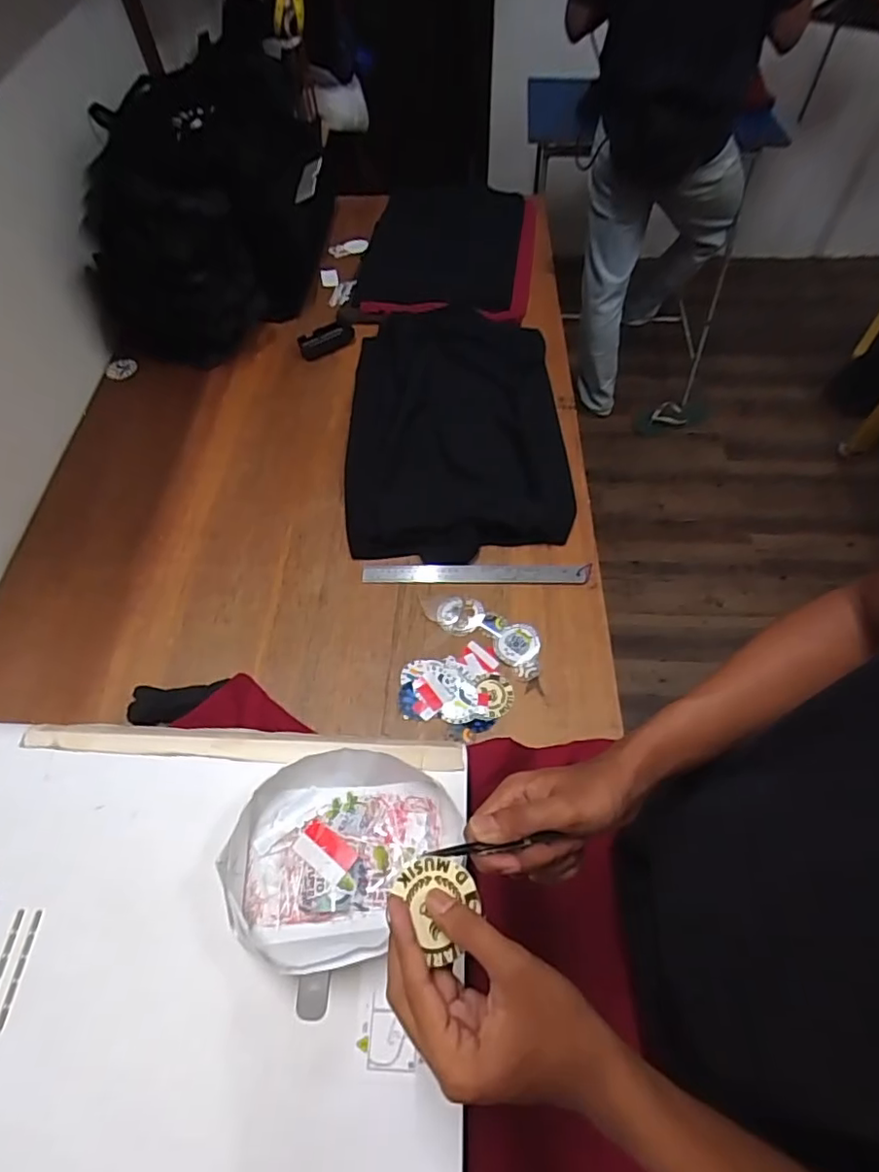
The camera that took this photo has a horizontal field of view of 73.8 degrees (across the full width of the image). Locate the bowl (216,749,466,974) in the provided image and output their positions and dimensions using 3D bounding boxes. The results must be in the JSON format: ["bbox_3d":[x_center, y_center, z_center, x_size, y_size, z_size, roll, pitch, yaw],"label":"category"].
[{"bbox_3d":[-0.079,0.221,0.496,0.192,0.045,0.164,-12,58,-8],"label":"bowl"}]

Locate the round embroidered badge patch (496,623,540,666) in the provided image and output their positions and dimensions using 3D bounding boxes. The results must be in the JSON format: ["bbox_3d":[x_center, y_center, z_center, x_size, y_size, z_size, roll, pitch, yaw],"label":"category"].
[{"bbox_3d":[0.107,0.079,0.801,0.055,0.007,0.068,41,71,17],"label":"round embroidered badge patch"}]

